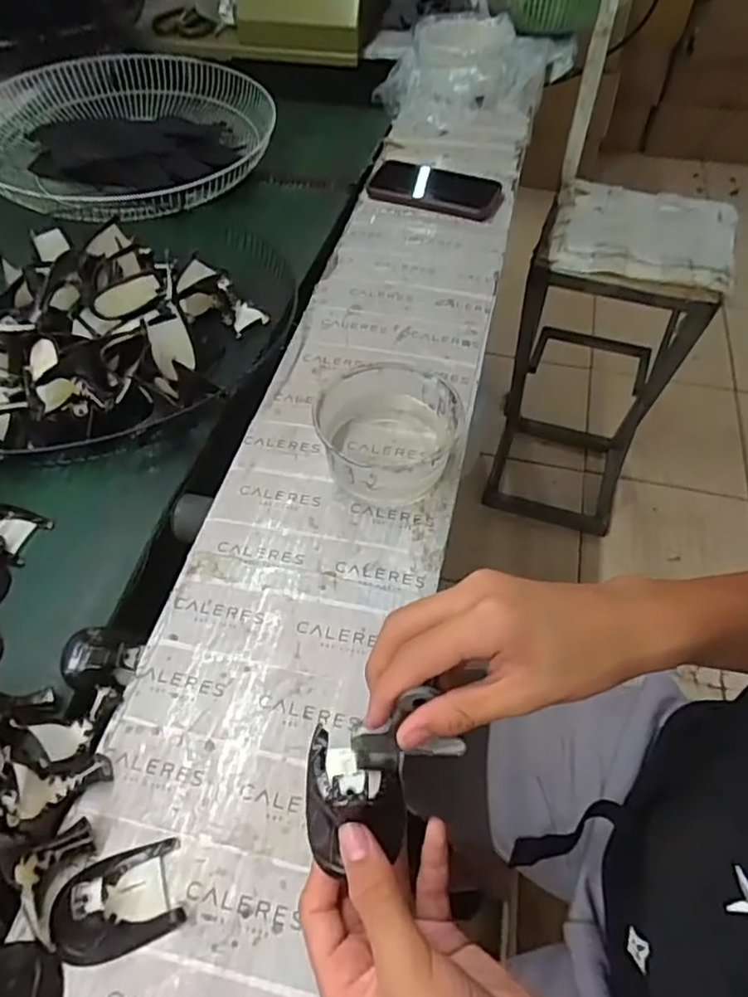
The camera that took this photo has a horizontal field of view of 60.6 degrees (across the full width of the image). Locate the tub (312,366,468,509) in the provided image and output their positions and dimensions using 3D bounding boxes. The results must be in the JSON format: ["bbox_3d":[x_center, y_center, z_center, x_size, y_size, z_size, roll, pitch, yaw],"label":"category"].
[{"bbox_3d":[0.012,-0.051,0.531,0.113,0.063,0.109,0,53,1],"label":"tub"}]

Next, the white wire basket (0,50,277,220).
[{"bbox_3d":[-0.375,-0.548,0.973,0.432,0.067,0.443,-34,59,-22],"label":"white wire basket"}]

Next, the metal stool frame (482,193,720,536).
[{"bbox_3d":[0.448,-0.255,1.352,0.307,0.646,0.303,15,55,12],"label":"metal stool frame"}]

